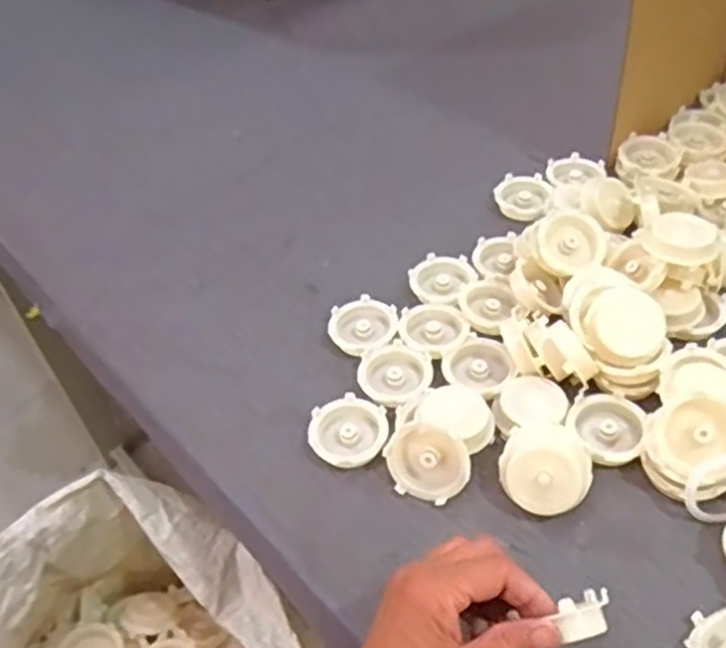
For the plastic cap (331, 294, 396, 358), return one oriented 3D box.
[{"bbox_3d":[0.001,0.003,0.614,0.058,0.015,0.058,-3,47,4],"label":"plastic cap"}]

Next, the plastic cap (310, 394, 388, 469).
[{"bbox_3d":[-0.013,0.081,0.539,0.053,0.018,0.056,-3,47,4],"label":"plastic cap"}]

